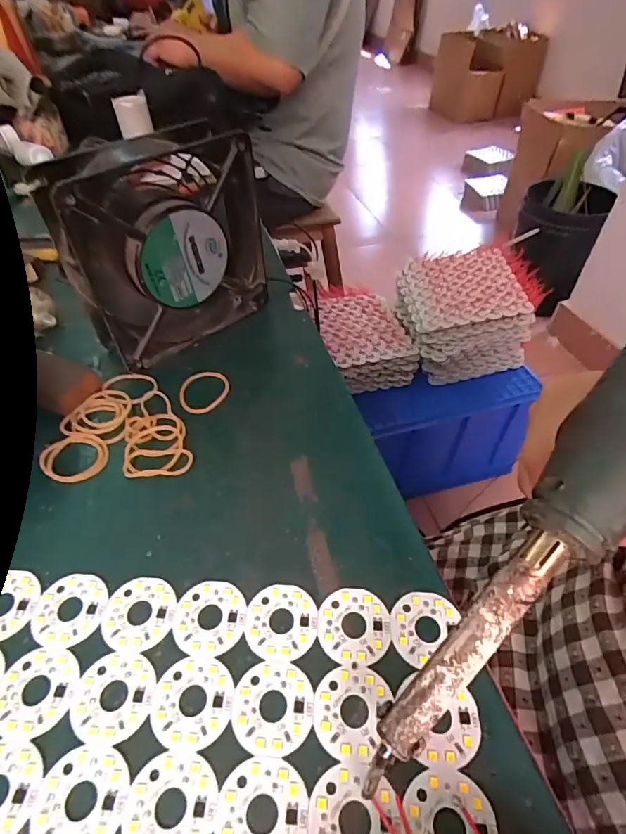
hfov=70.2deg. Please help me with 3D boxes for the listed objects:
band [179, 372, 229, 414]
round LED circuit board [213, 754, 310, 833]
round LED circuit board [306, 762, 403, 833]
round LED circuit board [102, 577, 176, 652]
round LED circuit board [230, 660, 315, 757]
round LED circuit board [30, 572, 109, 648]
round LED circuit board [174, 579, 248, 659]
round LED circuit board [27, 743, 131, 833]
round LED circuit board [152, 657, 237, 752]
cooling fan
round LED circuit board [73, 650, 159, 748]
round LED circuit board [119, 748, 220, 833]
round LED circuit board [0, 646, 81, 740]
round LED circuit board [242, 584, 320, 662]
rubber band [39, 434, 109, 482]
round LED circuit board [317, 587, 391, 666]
[{"bbox_3d":[-0.069,-0.017,0.285,0.030,0.004,0.036,0,46,0],"label":"band"},{"bbox_3d":[-0.017,0.131,0.147,0.030,0.004,0.030,0,46,0],"label":"round LED circuit board"},{"bbox_3d":[0.013,0.132,0.146,0.030,0.004,0.029,0,46,0],"label":"round LED circuit board"},{"bbox_3d":[-0.075,0.084,0.191,0.030,0.004,0.030,0,46,0],"label":"round LED circuit board"},{"bbox_3d":[-0.015,0.109,0.168,0.030,0.004,0.030,0,46,0],"label":"round LED circuit board"},{"bbox_3d":[-0.105,0.082,0.193,0.030,0.004,0.030,0,46,0],"label":"round LED circuit board"},{"bbox_3d":[-0.044,0.085,0.190,0.030,0.004,0.030,0,46,0],"label":"round LED circuit board"},{"bbox_3d":[-0.078,0.129,0.149,0.031,0.004,0.030,0,46,0],"label":"round LED circuit board"},{"bbox_3d":[-0.046,0.107,0.169,0.030,0.004,0.030,0,46,0],"label":"round LED circuit board"},{"bbox_3d":[-0.093,-0.107,0.287,0.126,0.116,0.043,-35,56,-29],"label":"cooling fan"},{"bbox_3d":[-0.077,0.106,0.170,0.031,0.004,0.030,0,46,0],"label":"round LED circuit board"},{"bbox_3d":[-0.048,0.130,0.148,0.030,0.004,0.031,0,46,0],"label":"round LED circuit board"},{"bbox_3d":[-0.108,0.105,0.172,0.030,0.004,0.030,0,46,0],"label":"round LED circuit board"},{"bbox_3d":[-0.014,0.086,0.189,0.030,0.004,0.030,0,46,0],"label":"round LED circuit board"},{"bbox_3d":[-0.133,0.022,0.249,0.036,0.004,0.033,0,46,0],"label":"rubber band"},{"bbox_3d":[0.017,0.087,0.188,0.030,0.004,0.030,0,46,0],"label":"round LED circuit board"}]

